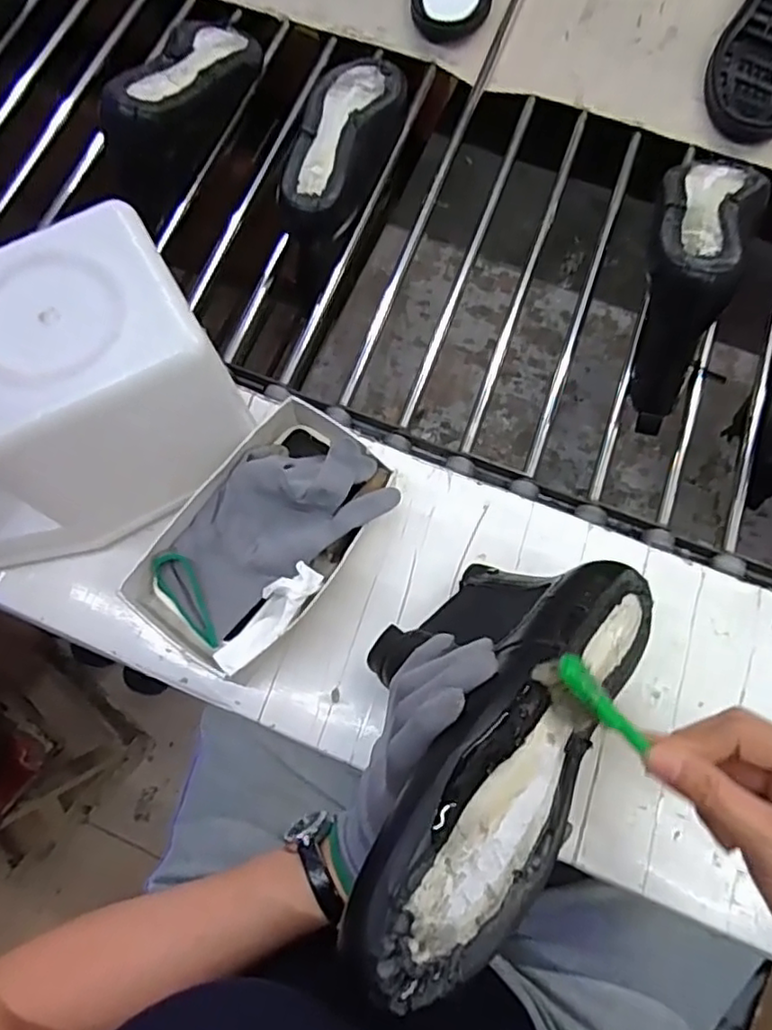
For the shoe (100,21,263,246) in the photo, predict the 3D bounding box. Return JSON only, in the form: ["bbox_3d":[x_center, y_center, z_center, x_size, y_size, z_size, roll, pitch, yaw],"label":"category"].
[{"bbox_3d":[-0.180,-0.392,0.609,0.073,0.129,0.252,14,73,5],"label":"shoe"}]

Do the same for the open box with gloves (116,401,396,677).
[{"bbox_3d":[-0.082,0.015,0.458,0.115,0.066,0.188,34,76,10],"label":"open box with gloves"}]

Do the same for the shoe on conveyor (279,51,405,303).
[{"bbox_3d":[-0.047,-0.338,0.613,0.074,0.075,0.251,19,74,6],"label":"shoe on conveyor"}]

